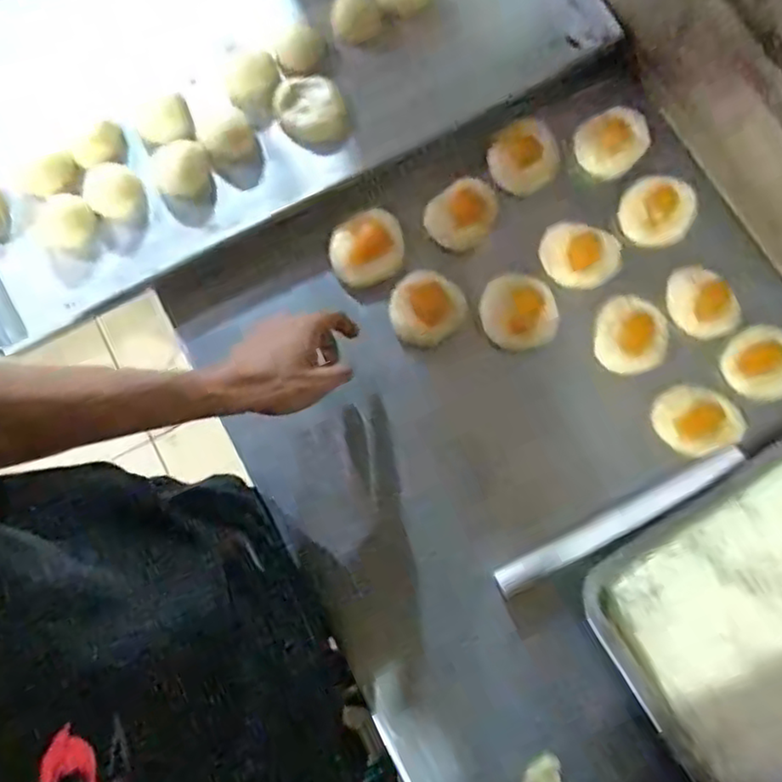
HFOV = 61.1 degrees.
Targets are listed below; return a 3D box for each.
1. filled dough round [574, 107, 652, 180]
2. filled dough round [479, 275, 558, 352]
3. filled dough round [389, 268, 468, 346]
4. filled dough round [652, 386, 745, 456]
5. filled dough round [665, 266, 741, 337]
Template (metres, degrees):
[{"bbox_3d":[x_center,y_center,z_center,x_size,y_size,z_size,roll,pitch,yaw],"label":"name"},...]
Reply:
[{"bbox_3d":[0.234,-0.264,0.700,0.065,0.017,0.079,42,79,11],"label":"filled dough round"},{"bbox_3d":[0.124,-0.077,0.636,0.073,0.011,0.071,0,75,1],"label":"filled dough round"},{"bbox_3d":[0.033,-0.082,0.641,0.066,0.019,0.071,0,75,1],"label":"filled dough round"},{"bbox_3d":[0.290,0.027,0.622,0.085,0.012,0.064,-3,75,0],"label":"filled dough round"},{"bbox_3d":[0.306,-0.087,0.654,0.061,0.011,0.074,-25,76,-6],"label":"filled dough round"}]

